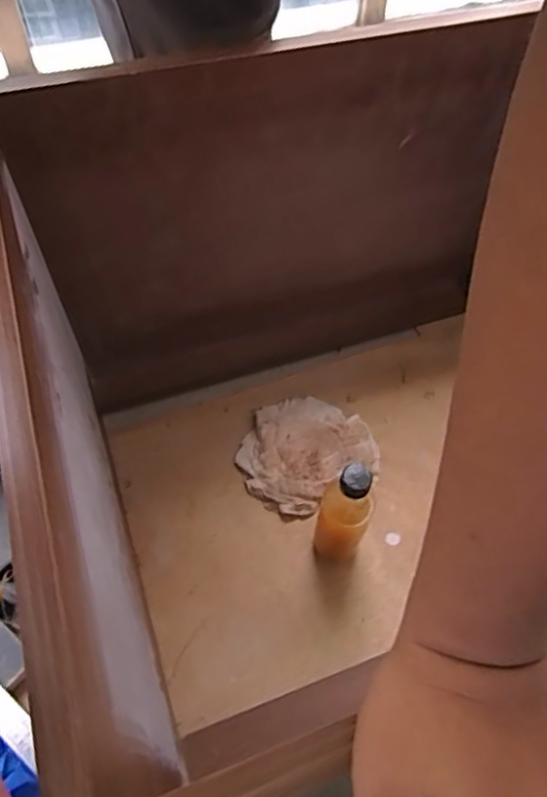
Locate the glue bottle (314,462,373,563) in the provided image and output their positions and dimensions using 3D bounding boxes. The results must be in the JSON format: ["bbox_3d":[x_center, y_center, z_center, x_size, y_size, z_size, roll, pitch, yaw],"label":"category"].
[{"bbox_3d":[0.074,0.131,0.632,0.057,0.188,0.049,17,58,8],"label":"glue bottle"}]

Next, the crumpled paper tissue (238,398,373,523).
[{"bbox_3d":[0.039,0.064,0.772,0.176,0.027,0.154,-30,63,-20],"label":"crumpled paper tissue"}]

